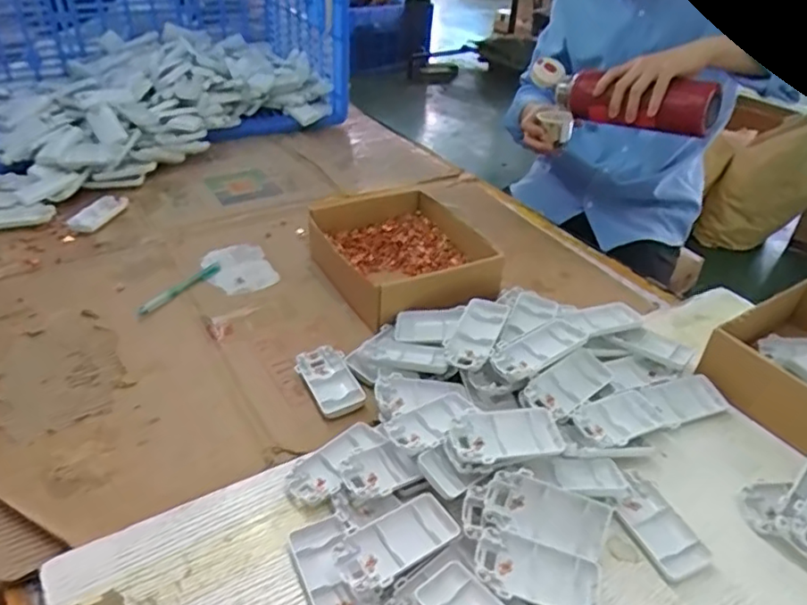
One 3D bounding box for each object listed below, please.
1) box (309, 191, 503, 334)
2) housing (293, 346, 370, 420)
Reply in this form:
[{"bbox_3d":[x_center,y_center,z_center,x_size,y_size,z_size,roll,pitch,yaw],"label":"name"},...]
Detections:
[{"bbox_3d":[0.003,-0.065,0.800,0.199,0.063,0.229,-19,41,-24],"label":"box"},{"bbox_3d":[-0.076,0.082,0.635,0.048,0.015,0.094,-19,41,-25],"label":"housing"}]

